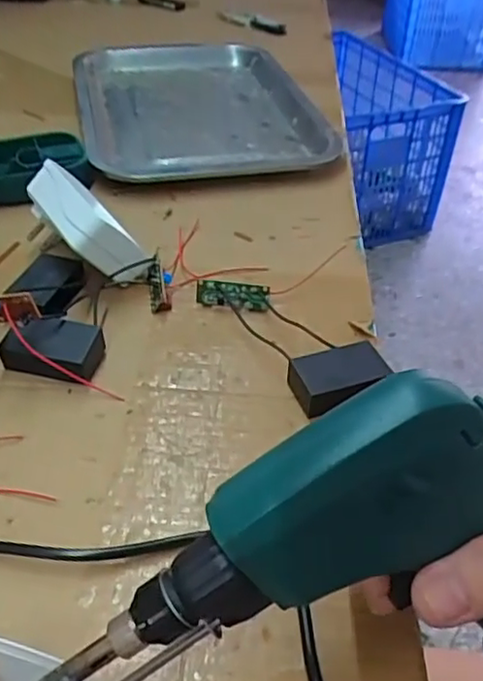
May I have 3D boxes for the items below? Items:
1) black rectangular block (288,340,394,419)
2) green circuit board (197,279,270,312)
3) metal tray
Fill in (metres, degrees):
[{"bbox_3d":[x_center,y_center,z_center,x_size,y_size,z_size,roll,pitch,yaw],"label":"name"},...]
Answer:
[{"bbox_3d":[0.052,0.021,0.335,0.048,0.019,0.032,-13,43,-16],"label":"black rectangular block"},{"bbox_3d":[-0.005,-0.026,0.387,0.044,0.019,0.008,7,41,6],"label":"green circuit board"},{"bbox_3d":[-0.049,-0.231,0.610,0.203,0.020,0.316,-9,42,-12],"label":"metal tray"}]

